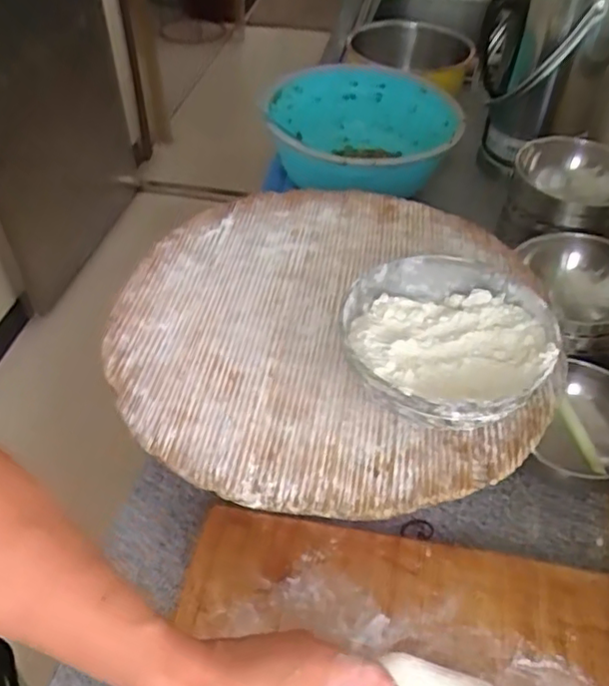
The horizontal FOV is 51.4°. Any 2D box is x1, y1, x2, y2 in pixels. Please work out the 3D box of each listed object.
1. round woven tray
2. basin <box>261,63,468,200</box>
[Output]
[{"bbox_3d":[0.020,-0.025,0.612,0.387,0.022,0.400,1,46,-1],"label":"round woven tray"},{"bbox_3d":[0.082,-0.324,0.982,0.300,0.137,0.300,1,46,-1],"label":"basin"}]

